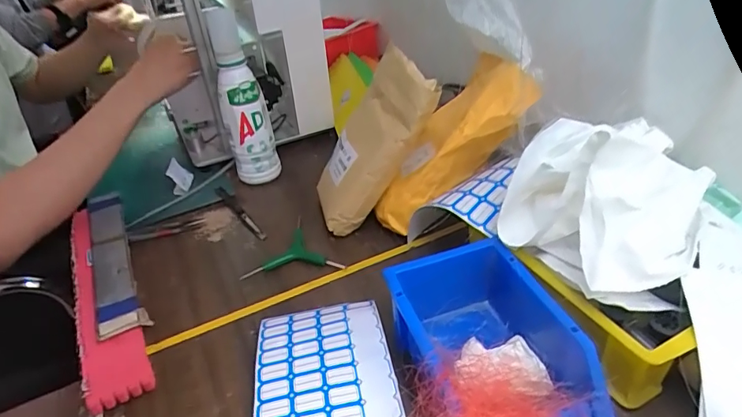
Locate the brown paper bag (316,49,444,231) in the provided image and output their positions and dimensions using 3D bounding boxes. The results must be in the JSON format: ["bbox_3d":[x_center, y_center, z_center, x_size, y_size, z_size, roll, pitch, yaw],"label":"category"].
[{"bbox_3d":[0.000,-0.078,0.593,0.055,0.225,0.099,20,27,-23],"label":"brown paper bag"}]

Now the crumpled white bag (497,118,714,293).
[{"bbox_3d":[0.206,-0.014,0.420,0.153,0.099,0.157,26,47,36],"label":"crumpled white bag"}]

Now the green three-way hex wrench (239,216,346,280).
[{"bbox_3d":[-0.097,0.041,0.608,0.117,0.009,0.118,-7,34,-2],"label":"green three-way hex wrench"}]

